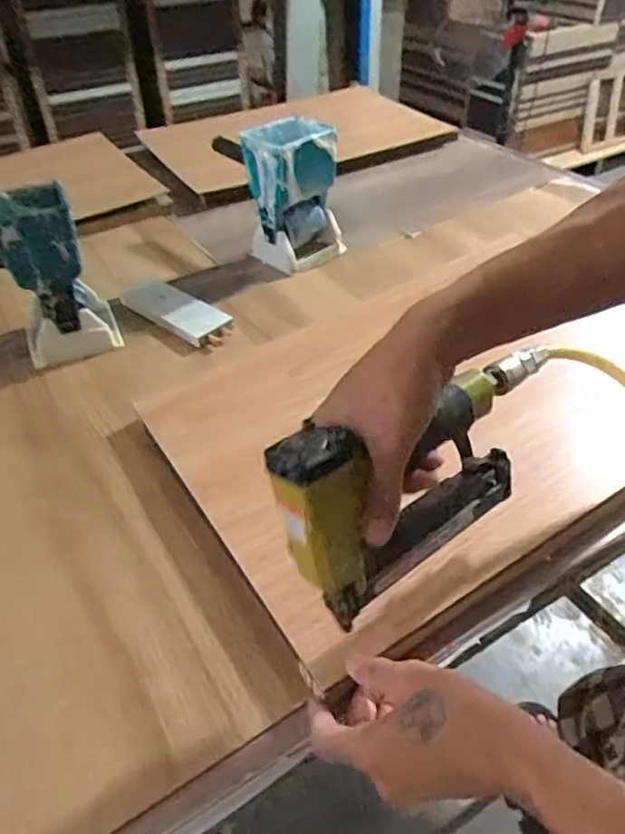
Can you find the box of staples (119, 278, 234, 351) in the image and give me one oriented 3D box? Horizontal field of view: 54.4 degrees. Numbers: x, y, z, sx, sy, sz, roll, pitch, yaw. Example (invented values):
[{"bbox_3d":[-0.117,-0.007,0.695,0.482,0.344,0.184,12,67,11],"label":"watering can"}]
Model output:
[{"bbox_3d":[-0.177,-0.140,0.792,0.171,0.018,0.064,31,52,32],"label":"box of staples"}]

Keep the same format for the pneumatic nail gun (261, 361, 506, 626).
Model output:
[{"bbox_3d":[0.057,0.038,0.412,0.189,0.135,0.058,-30,36,-30],"label":"pneumatic nail gun"}]

